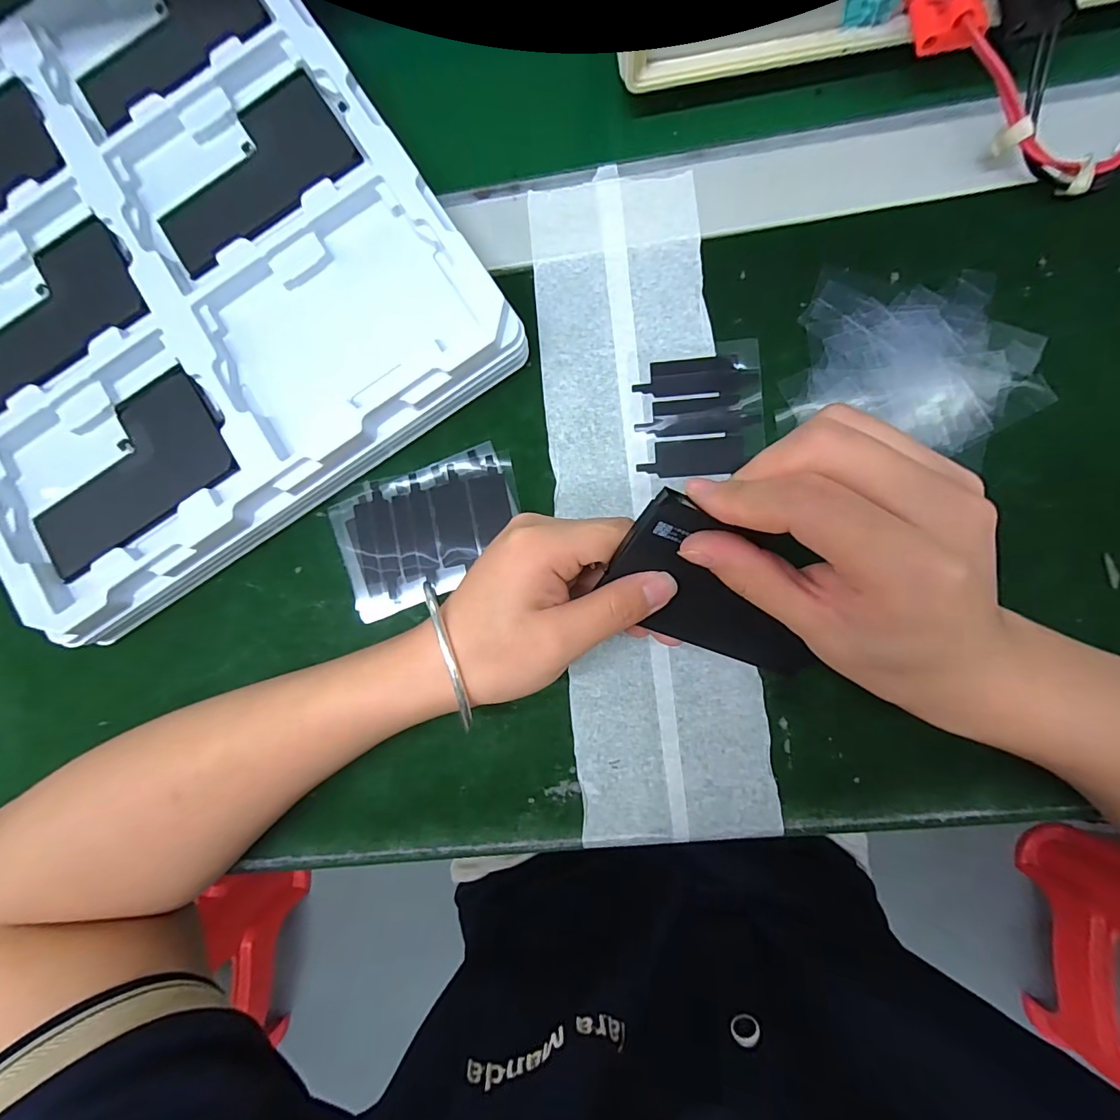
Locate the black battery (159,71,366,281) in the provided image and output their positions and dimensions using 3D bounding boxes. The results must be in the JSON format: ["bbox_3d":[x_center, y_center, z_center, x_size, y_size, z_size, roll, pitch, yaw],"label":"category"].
[{"bbox_3d":[-0.161,-0.200,0.253,0.108,0.007,0.064,-35,84,2],"label":"black battery"}]

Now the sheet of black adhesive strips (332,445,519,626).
[{"bbox_3d":[-0.067,-0.015,0.251,0.097,0.004,0.069,-18,84,3],"label":"sheet of black adhesive strips"}]

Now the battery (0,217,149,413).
[{"bbox_3d":[-0.273,-0.125,0.258,0.114,0.011,0.070,-44,78,3],"label":"battery"}]

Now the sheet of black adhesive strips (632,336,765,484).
[{"bbox_3d":[0.070,-0.076,0.246,0.064,0.004,0.068,-3,85,5],"label":"sheet of black adhesive strips"}]

